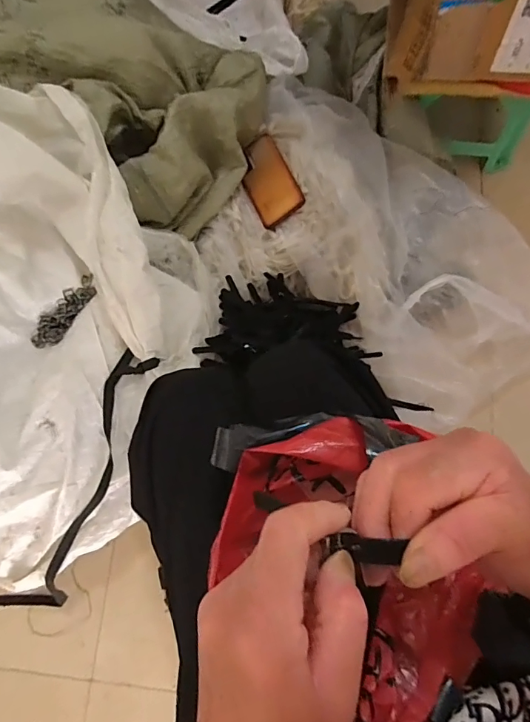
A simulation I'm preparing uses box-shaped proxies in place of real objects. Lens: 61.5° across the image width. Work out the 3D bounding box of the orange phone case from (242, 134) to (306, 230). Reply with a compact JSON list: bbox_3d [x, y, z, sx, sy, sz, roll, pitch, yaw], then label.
[{"bbox_3d":[0.005,-0.294,0.727,0.077,0.019,0.157,-35,62,24],"label":"orange phone case"}]

